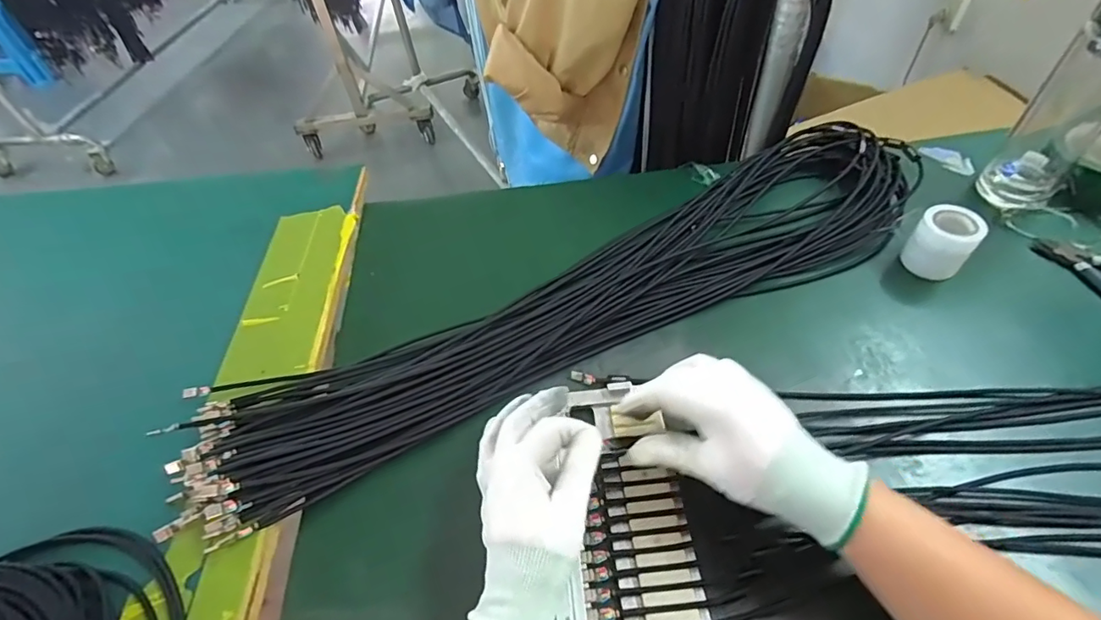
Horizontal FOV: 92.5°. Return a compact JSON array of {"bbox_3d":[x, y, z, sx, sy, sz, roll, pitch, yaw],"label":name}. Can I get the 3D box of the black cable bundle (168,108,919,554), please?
[{"bbox_3d":[0.043,-0.019,0.502,0.740,0.040,0.169,-23,52,-13],"label":"black cable bundle"}]

